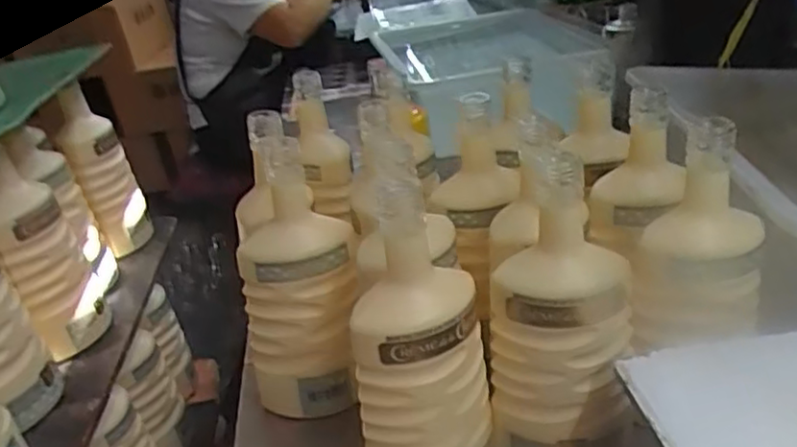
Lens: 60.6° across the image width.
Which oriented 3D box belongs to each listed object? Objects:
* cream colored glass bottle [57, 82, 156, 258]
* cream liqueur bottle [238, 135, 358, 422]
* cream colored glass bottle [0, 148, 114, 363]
[{"bbox_3d":[-0.345,-0.056,0.802,0.064,0.200,0.053,-20,29,-17],"label":"cream colored glass bottle"},{"bbox_3d":[-0.092,0.048,0.591,0.115,0.237,0.082,-13,28,-4],"label":"cream liqueur bottle"},{"bbox_3d":[-0.339,0.031,0.654,0.067,0.208,0.066,-20,29,-17],"label":"cream colored glass bottle"}]

